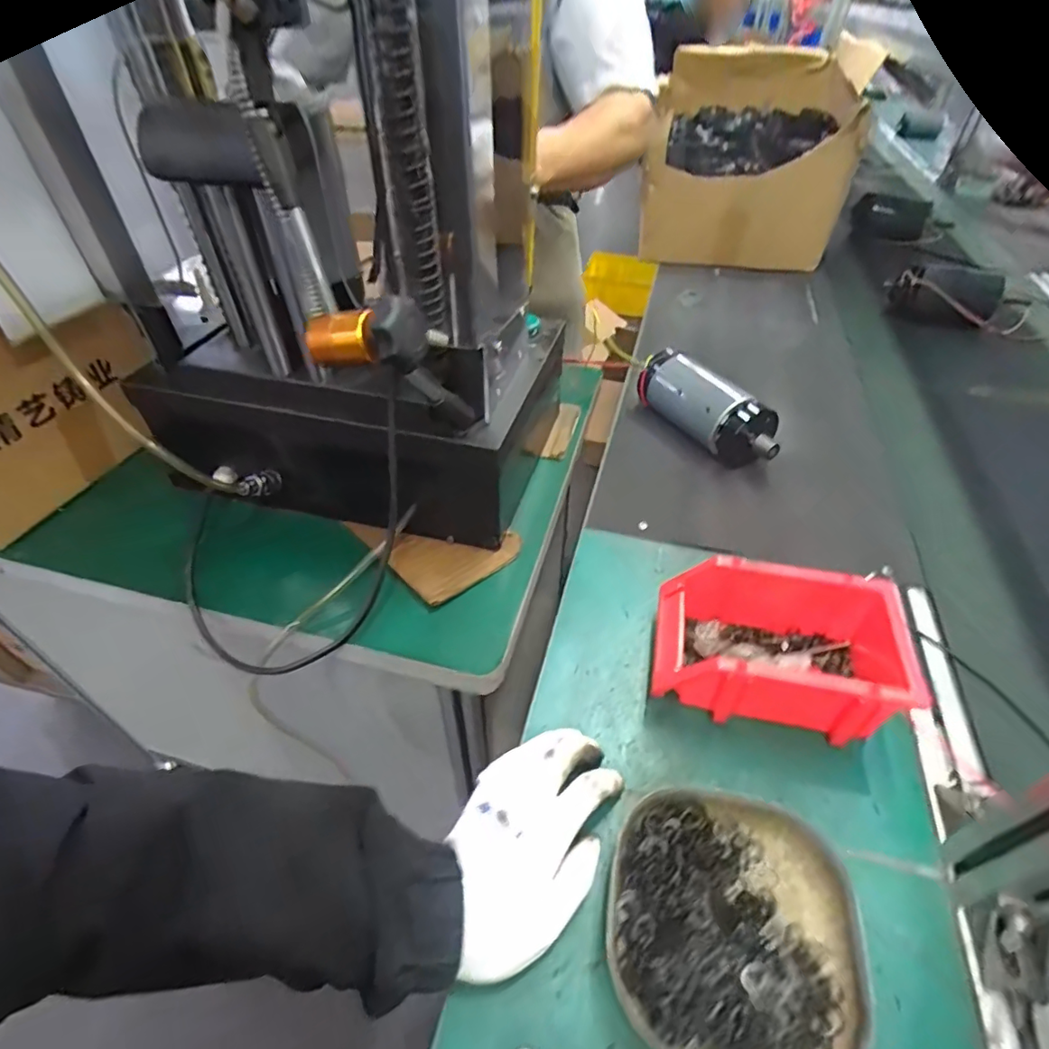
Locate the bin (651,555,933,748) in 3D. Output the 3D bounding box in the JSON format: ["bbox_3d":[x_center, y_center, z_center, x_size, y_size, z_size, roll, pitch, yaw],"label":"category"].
[{"bbox_3d":[0.210,0.098,0.455,0.189,0.068,0.113,10,45,8],"label":"bin"}]

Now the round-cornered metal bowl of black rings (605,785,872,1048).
[{"bbox_3d":[0.127,0.243,0.343,0.143,0.027,0.149,15,46,13],"label":"round-cornered metal bowl of black rings"}]

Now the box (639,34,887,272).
[{"bbox_3d":[0.491,-0.825,1.247,0.376,0.342,0.575,11,45,10],"label":"box"}]

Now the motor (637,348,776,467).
[{"bbox_3d":[0.233,-0.147,0.714,0.076,0.082,0.208,-21,49,-22],"label":"motor"}]

